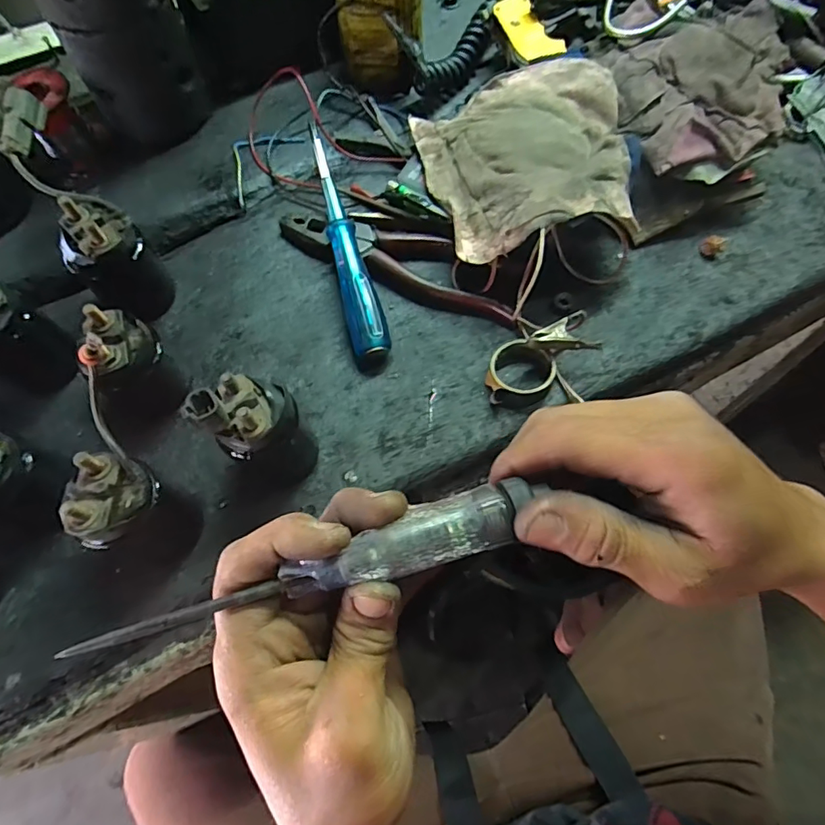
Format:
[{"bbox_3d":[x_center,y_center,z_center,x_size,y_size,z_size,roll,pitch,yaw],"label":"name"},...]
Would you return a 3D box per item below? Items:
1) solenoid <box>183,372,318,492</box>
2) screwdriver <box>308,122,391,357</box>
[{"bbox_3d":[-0.091,0.012,0.309,0.046,0.089,0.054,38,73,16],"label":"solenoid"},{"bbox_3d":[-0.050,-0.133,0.386,0.027,0.027,0.197,-13,79,-4],"label":"screwdriver"}]

